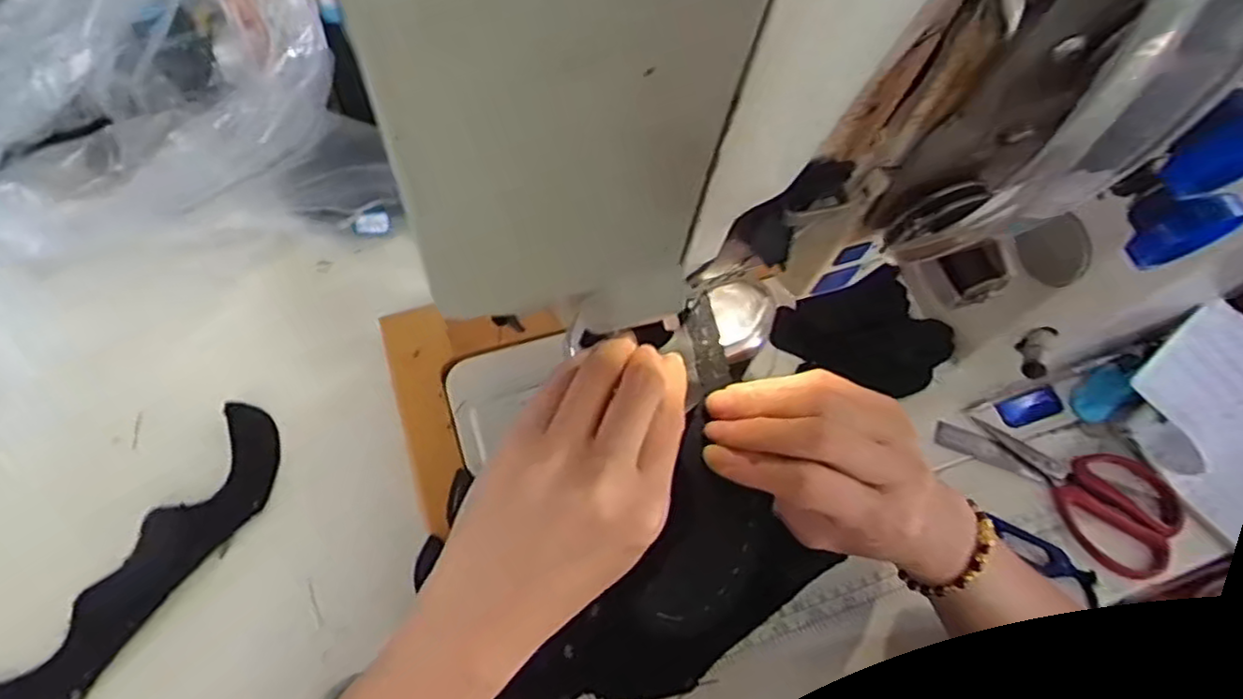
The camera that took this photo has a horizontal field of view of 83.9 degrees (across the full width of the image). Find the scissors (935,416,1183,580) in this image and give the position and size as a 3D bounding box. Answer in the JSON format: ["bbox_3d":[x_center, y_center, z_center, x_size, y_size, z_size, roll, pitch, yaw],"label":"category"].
[{"bbox_3d":[0.318,0.088,0.501,0.161,0.009,0.085,39,64,18],"label":"scissors"}]

